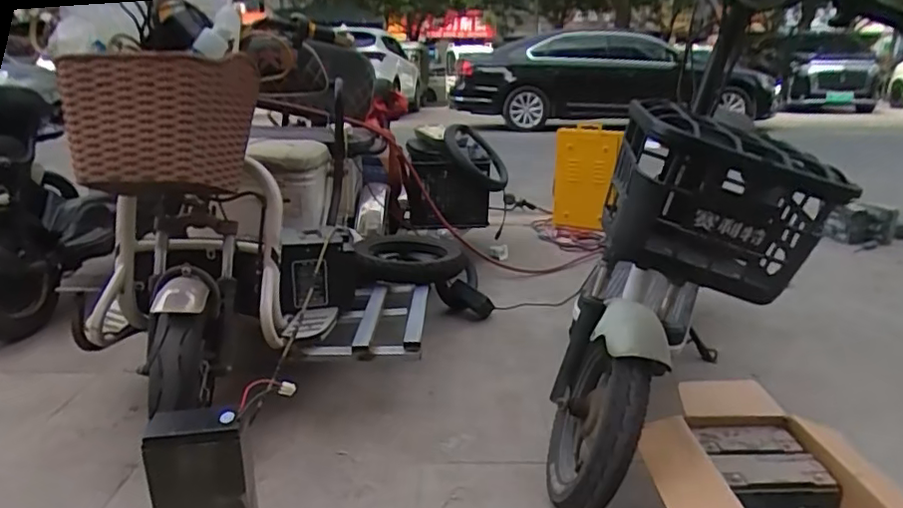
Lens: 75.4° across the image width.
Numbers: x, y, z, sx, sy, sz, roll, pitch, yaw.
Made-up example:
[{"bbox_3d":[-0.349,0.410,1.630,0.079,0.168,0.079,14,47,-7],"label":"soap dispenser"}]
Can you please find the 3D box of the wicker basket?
[{"bbox_3d":[-0.535,-0.243,1.094,0.269,0.232,0.224,3,16,7],"label":"wicker basket"}]

